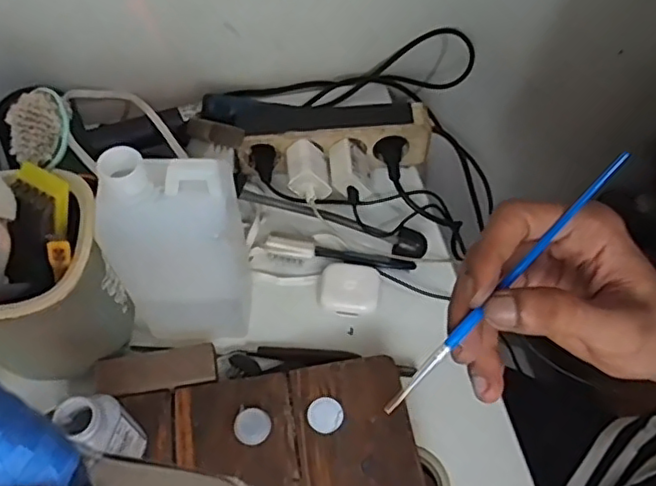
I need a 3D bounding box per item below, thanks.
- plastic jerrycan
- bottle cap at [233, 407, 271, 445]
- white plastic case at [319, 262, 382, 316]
[{"bbox_3d":[-0.112,0.012,0.462,0.093,0.203,0.056,-5,59,-4],"label":"plastic jerrycan"},{"bbox_3d":[-0.058,0.139,0.459,0.027,0.009,0.026,0,59,-1],"label":"bottle cap"},{"bbox_3d":[0.020,0.044,0.548,0.054,0.032,0.041,7,59,3],"label":"white plastic case"}]

